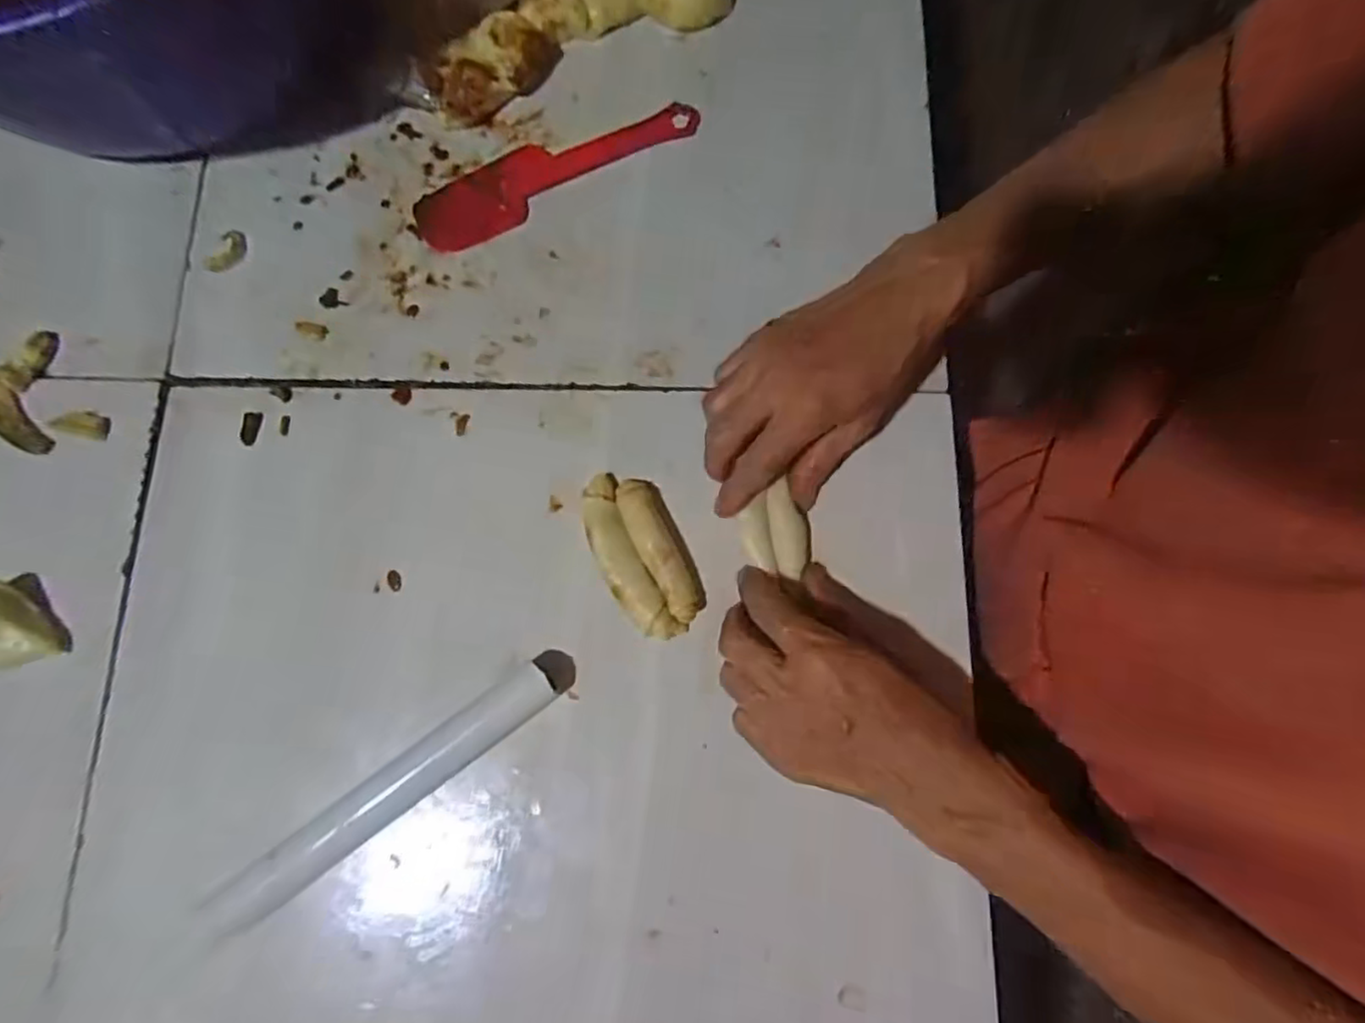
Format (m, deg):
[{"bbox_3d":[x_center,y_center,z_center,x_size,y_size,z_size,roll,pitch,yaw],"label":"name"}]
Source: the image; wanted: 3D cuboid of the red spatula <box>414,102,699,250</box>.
[{"bbox_3d":[-0.083,-0.231,0.445,0.199,0.006,0.047,-27,81,-6],"label":"red spatula"}]

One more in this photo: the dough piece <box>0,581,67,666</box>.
[{"bbox_3d":[-0.384,0.065,0.373,0.028,0.029,0.046,-40,82,-7],"label":"dough piece"}]

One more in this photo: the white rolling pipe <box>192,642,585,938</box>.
[{"bbox_3d":[-0.151,0.146,0.356,0.208,0.032,0.025,-36,82,-7],"label":"white rolling pipe"}]

